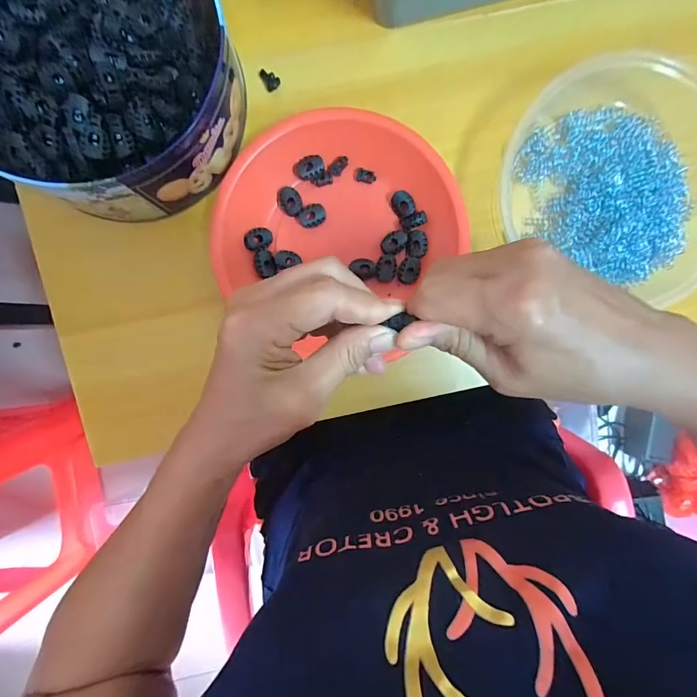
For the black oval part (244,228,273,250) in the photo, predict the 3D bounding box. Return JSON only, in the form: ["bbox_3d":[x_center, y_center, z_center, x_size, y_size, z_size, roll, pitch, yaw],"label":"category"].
[{"bbox_3d":[-0.073,-0.089,0.307,0.022,0.004,0.016,-20,98,-20],"label":"black oval part"}]

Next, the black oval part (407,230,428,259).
[{"bbox_3d":[0.057,-0.086,0.312,0.016,0.004,0.022,1,95,-2],"label":"black oval part"}]

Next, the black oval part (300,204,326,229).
[{"bbox_3d":[-0.029,-0.109,0.310,0.021,0.007,0.017,-21,95,0],"label":"black oval part"}]

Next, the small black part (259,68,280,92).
[{"bbox_3d":[-0.063,-0.216,0.302,0.012,0.008,0.015,-34,95,2],"label":"small black part"}]

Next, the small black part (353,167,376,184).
[{"bbox_3d":[0.013,-0.142,0.311,0.019,0.005,0.009,18,94,-3],"label":"small black part"}]

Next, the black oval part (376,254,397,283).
[{"bbox_3d":[0.031,-0.066,0.314,0.017,0.004,0.023,3,95,-2],"label":"black oval part"}]

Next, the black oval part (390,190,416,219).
[{"bbox_3d":[0.045,-0.119,0.311,0.017,0.006,0.022,-41,95,2],"label":"black oval part"}]

